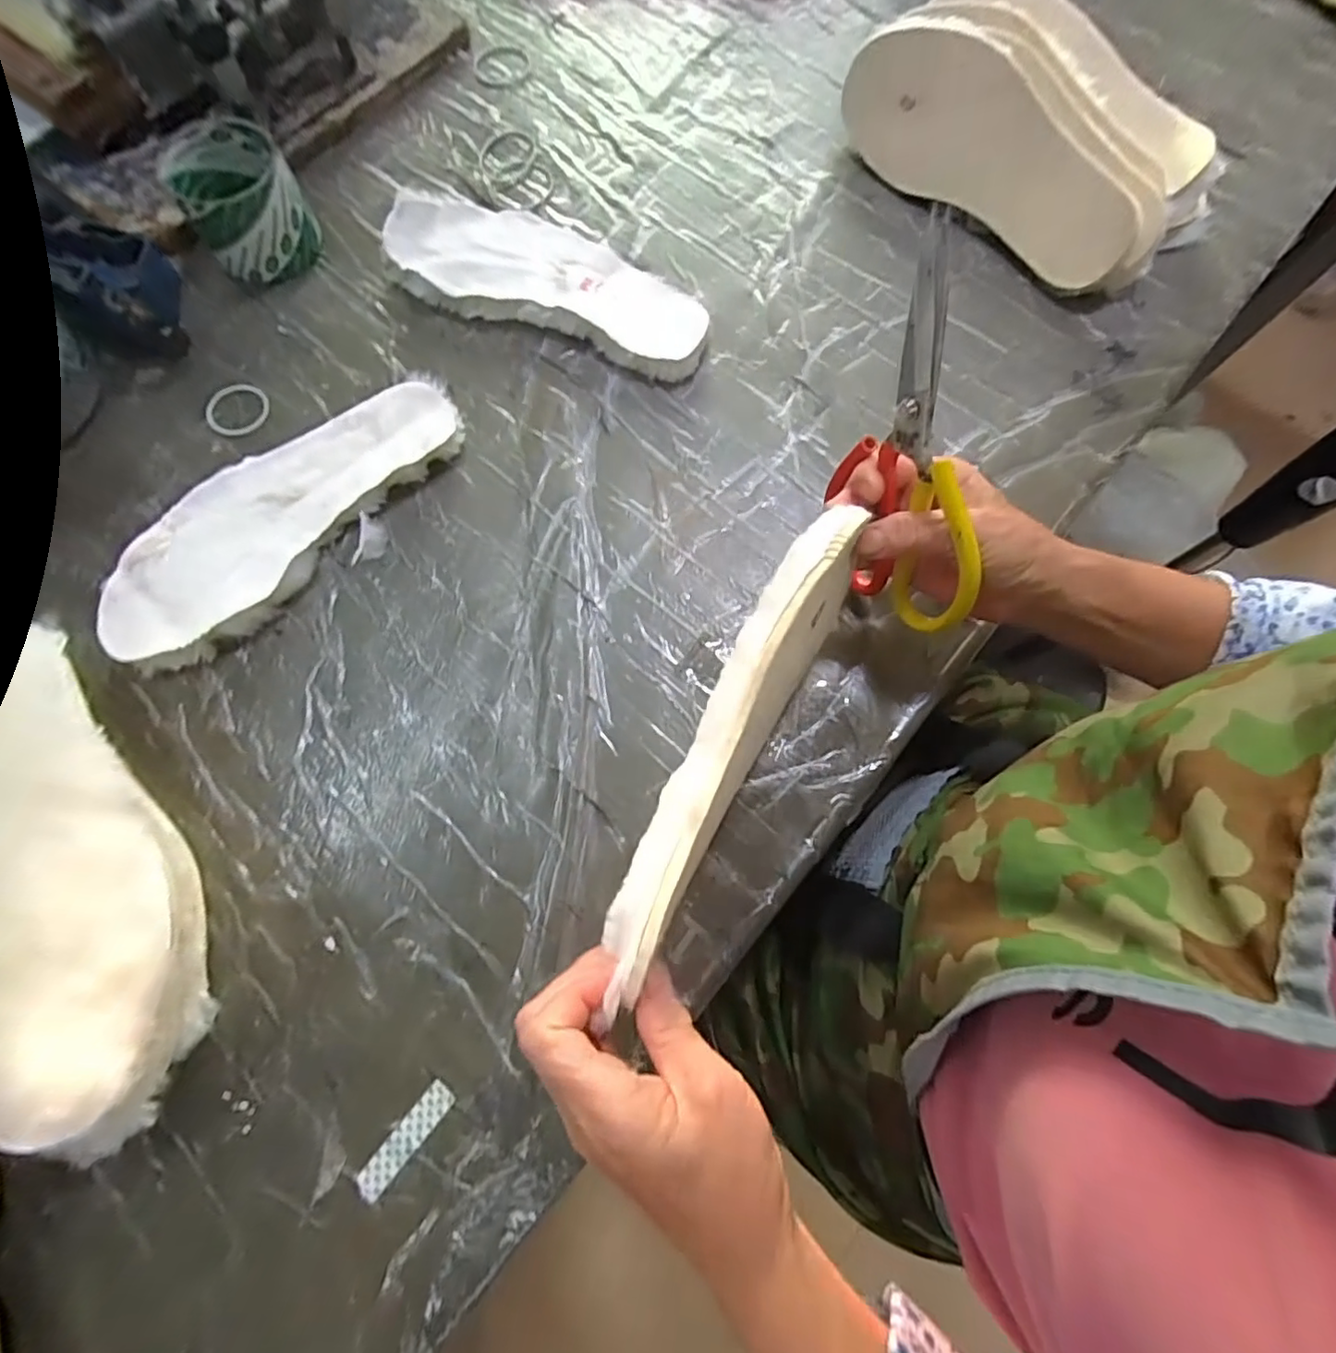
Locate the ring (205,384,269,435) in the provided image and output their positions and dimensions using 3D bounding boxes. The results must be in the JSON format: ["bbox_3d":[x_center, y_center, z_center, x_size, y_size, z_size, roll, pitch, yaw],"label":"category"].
[{"bbox_3d":[-0.307,-0.190,0.436,0.043,0.004,0.041,0,73,-1],"label":"ring"}]

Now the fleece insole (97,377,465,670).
[{"bbox_3d":[-0.251,-0.110,0.404,0.091,0.020,0.252,39,76,10],"label":"fleece insole"}]

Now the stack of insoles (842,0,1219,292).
[{"bbox_3d":[0.276,-0.415,0.465,0.248,0.071,0.148,43,77,11],"label":"stack of insoles"}]

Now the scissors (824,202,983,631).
[{"bbox_3d":[0.114,-0.112,0.306,0.027,0.192,0.079,-19,38,-6],"label":"scissors"}]

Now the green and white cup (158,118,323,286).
[{"bbox_3d":[-0.314,-0.351,0.453,0.078,0.062,0.086,-37,77,-11],"label":"green and white cup"}]

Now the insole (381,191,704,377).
[{"bbox_3d":[-0.088,-0.296,0.455,0.250,0.025,0.093,20,74,5],"label":"insole"}]

